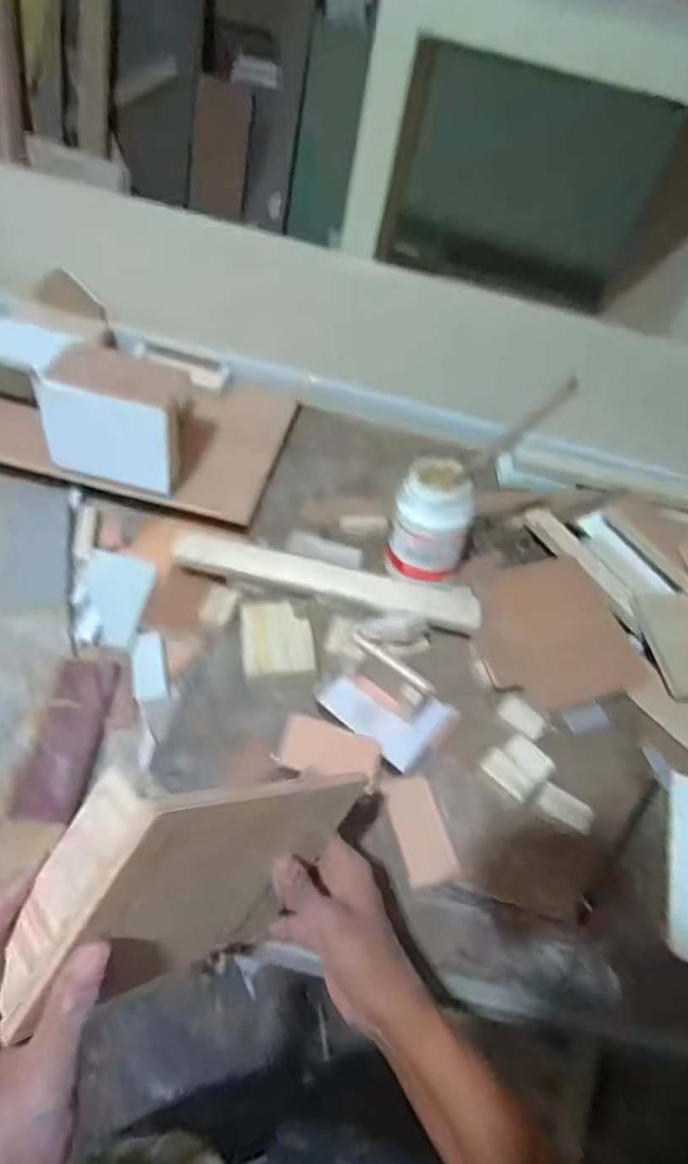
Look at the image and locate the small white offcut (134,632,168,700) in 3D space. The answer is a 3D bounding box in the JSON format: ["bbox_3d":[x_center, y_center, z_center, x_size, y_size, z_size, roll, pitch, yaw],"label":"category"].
[{"bbox_3d":[-0.196,0.084,0.623,0.029,0.009,0.073,-5,53,-16],"label":"small white offcut"}]

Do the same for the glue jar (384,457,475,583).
[{"bbox_3d":[0.089,-0.059,0.649,0.074,0.132,0.079,6,50,-8],"label":"glue jar"}]

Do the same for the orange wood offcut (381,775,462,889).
[{"bbox_3d":[0.063,0.199,0.499,0.044,0.009,0.081,-5,56,-20],"label":"orange wood offcut"}]

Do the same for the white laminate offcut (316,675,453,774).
[{"bbox_3d":[0.042,0.115,0.573,0.102,0.006,0.081,44,67,8],"label":"white laminate offcut"}]

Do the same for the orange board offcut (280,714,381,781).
[{"bbox_3d":[-0.012,0.144,0.526,0.083,0.004,0.043,15,73,9],"label":"orange board offcut"}]

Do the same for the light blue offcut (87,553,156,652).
[{"bbox_3d":[-0.246,0.020,0.656,0.066,0.012,0.110,12,52,-9],"label":"light blue offcut"}]

